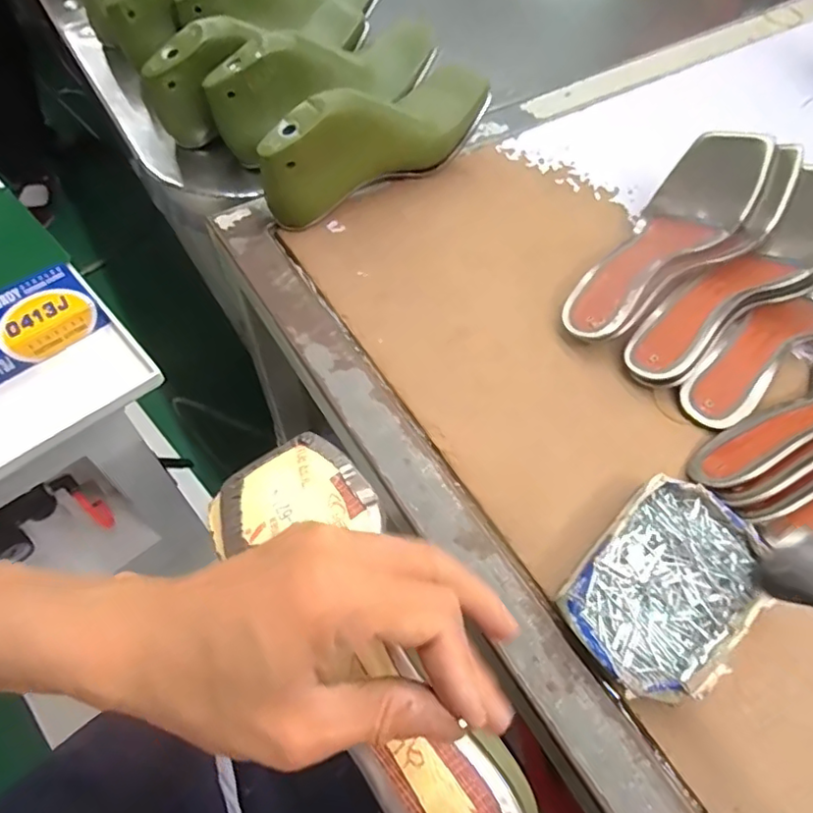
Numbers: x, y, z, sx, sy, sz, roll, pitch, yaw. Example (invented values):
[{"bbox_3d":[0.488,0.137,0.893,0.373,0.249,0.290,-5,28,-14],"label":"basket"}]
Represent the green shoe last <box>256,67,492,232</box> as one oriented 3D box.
[{"bbox_3d":[-0.022,-0.226,0.490,0.068,0.099,0.212,41,65,21],"label":"green shoe last"}]

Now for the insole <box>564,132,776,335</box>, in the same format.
[{"bbox_3d":[0.201,-0.132,0.461,0.070,0.049,0.213,41,79,21],"label":"insole"}]

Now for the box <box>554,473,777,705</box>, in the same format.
[{"bbox_3d":[0.151,0.103,0.331,0.087,0.024,0.125,39,64,20],"label":"box"}]

